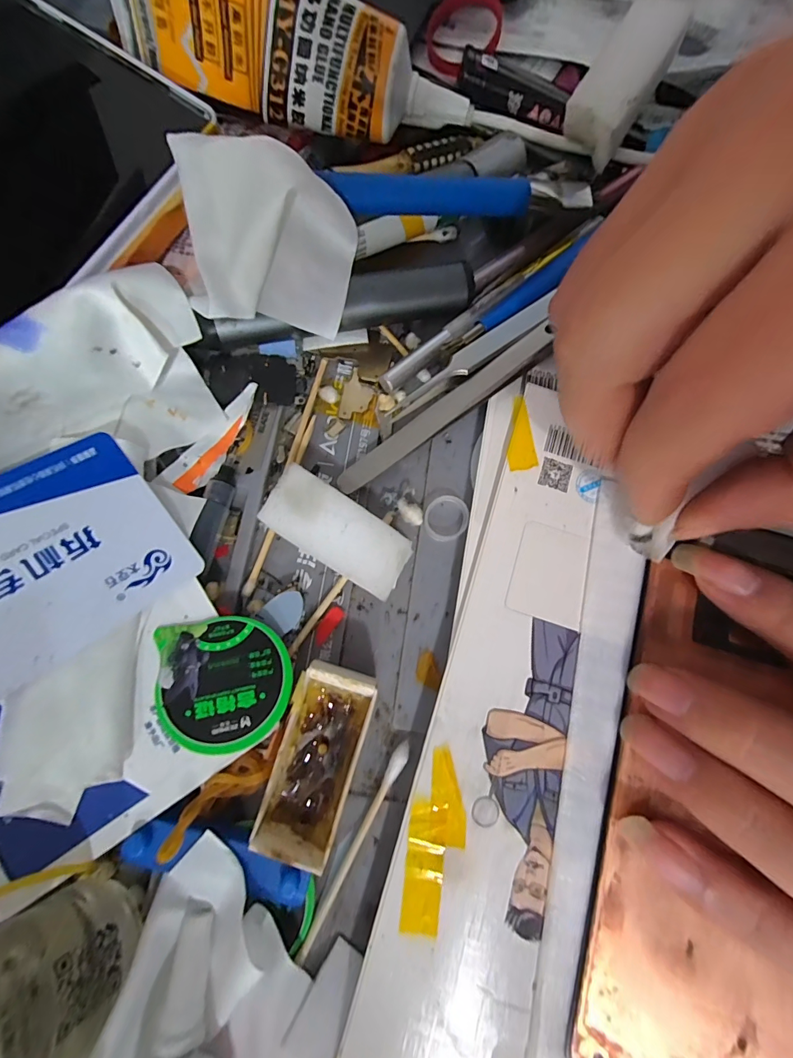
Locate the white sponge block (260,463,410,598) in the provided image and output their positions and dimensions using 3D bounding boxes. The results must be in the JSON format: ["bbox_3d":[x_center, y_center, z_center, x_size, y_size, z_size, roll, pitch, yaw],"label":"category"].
[{"bbox_3d":[-0.018,0.002,0.130,0.046,0.021,0.021,30,79,6],"label":"white sponge block"}]

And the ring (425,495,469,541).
[{"bbox_3d":[0.017,-0.004,0.141,0.015,0.004,0.017,14,77,3],"label":"ring"}]

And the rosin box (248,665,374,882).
[{"bbox_3d":[-0.022,0.064,0.117,0.022,0.019,0.047,17,77,4],"label":"rosin box"}]

